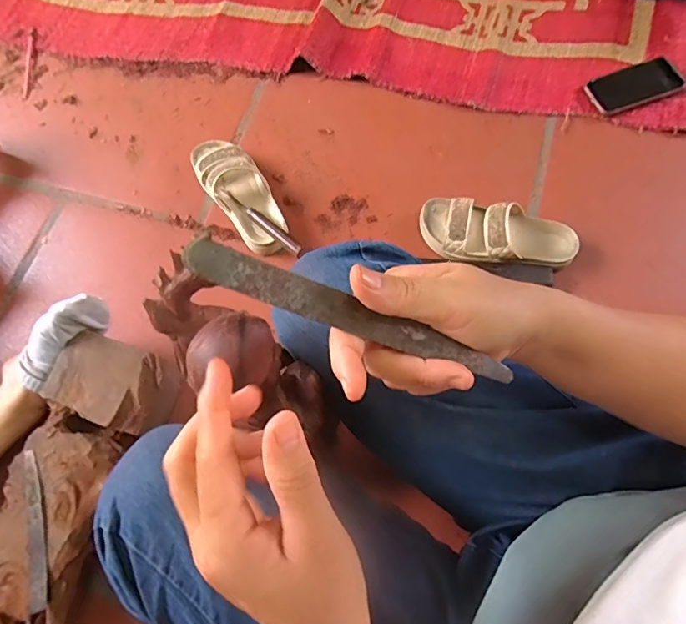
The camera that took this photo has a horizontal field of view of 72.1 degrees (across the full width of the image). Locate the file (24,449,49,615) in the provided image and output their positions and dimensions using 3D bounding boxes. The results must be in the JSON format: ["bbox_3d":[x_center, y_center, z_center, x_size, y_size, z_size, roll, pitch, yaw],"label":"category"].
[{"bbox_3d":[-0.358,0.251,0.549,0.021,0.011,0.174,-13,69,-2],"label":"file"}]

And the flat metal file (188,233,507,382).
[{"bbox_3d":[0.008,0.002,0.235,0.171,0.004,0.017,21,72,-12],"label":"flat metal file"}]

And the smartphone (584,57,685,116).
[{"bbox_3d":[0.512,-0.398,0.824,0.164,0.013,0.087,-19,71,-4],"label":"smartphone"}]

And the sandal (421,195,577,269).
[{"bbox_3d":[0.228,-0.116,0.698,0.223,0.079,0.087,15,73,8],"label":"sandal"}]

